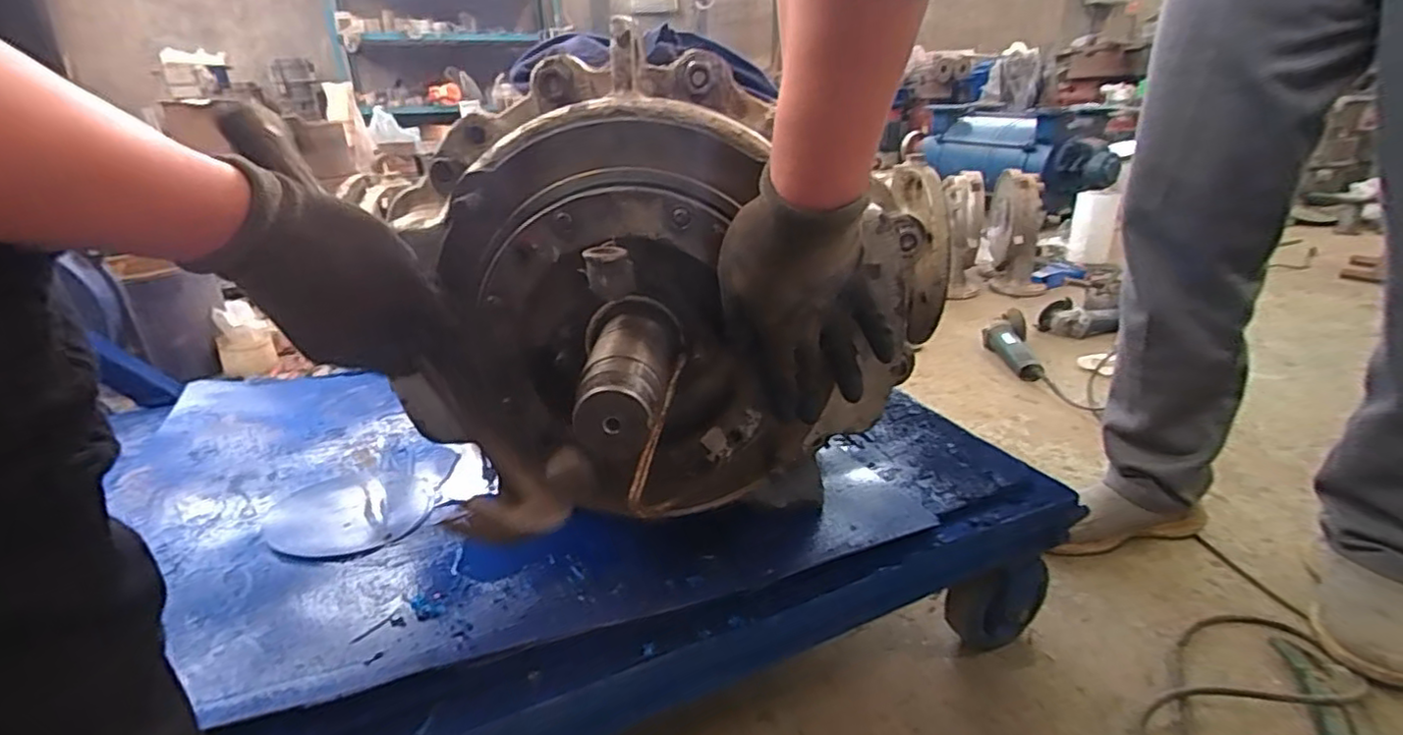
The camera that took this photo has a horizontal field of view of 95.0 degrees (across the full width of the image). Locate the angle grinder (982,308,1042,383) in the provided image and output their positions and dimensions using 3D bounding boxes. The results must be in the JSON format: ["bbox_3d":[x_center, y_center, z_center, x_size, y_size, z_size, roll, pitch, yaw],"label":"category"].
[{"bbox_3d":[0.748,-0.048,1.540,0.090,0.077,0.237,1,36,4],"label":"angle grinder"}]

